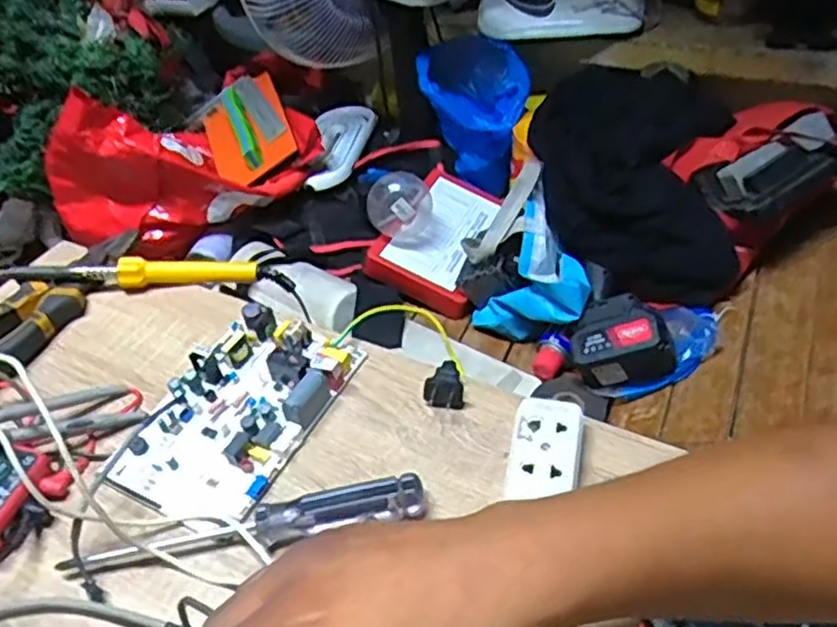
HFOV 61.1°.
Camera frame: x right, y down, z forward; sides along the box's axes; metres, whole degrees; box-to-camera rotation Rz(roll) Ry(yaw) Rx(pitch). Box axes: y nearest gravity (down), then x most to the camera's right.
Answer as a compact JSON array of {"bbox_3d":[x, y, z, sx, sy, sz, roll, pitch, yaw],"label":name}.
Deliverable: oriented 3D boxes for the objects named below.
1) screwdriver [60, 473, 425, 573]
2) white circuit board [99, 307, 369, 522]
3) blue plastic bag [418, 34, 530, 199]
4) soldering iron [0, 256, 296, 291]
[{"bbox_3d":[-0.106,0.132,0.440,0.221,0.022,0.022,-10,44,-2],"label":"screwdriver"},{"bbox_3d":[-0.130,0.064,0.507,0.111,0.029,0.166,16,49,23],"label":"white circuit board"},{"bbox_3d":[0.091,-0.334,1.185,0.171,0.194,0.192,-13,44,-5],"label":"blue plastic bag"},{"bbox_3d":[-0.240,-0.038,0.625,0.250,0.036,0.019,-6,44,2],"label":"soldering iron"}]

